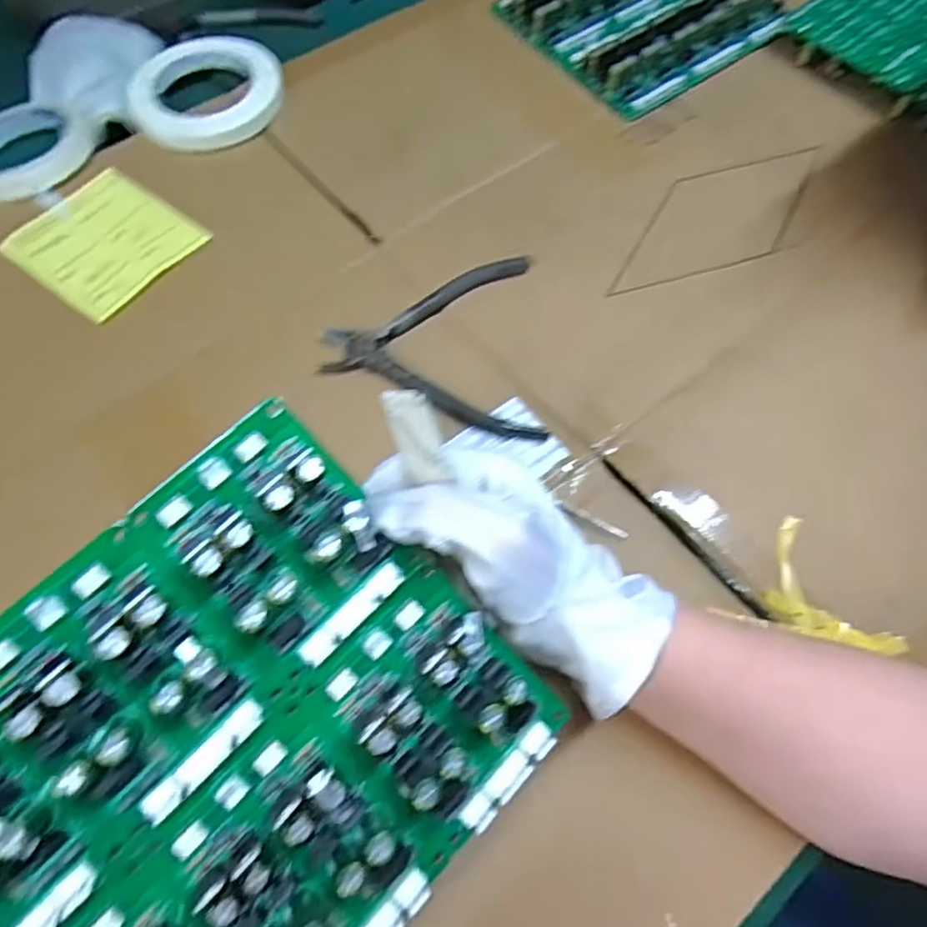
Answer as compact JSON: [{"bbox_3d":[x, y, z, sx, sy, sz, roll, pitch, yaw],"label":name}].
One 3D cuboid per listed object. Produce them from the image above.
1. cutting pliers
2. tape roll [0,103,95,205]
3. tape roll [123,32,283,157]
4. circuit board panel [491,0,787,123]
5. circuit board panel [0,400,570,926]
[{"bbox_3d":[-0.020,-0.072,0.416,0.134,0.016,0.132,-3,65,-2],"label":"cutting pliers"},{"bbox_3d":[-0.333,-0.233,0.488,0.100,0.020,0.094,0,65,0],"label":"tape roll"},{"bbox_3d":[-0.199,-0.290,0.514,0.113,0.014,0.121,0,65,0],"label":"tape roll"},{"bbox_3d":[0.158,-0.387,0.559,0.202,0.020,0.169,-33,69,-15],"label":"circuit board panel"},{"bbox_3d":[-0.083,0.104,0.227,0.202,0.024,0.171,-44,95,-19],"label":"circuit board panel"}]

